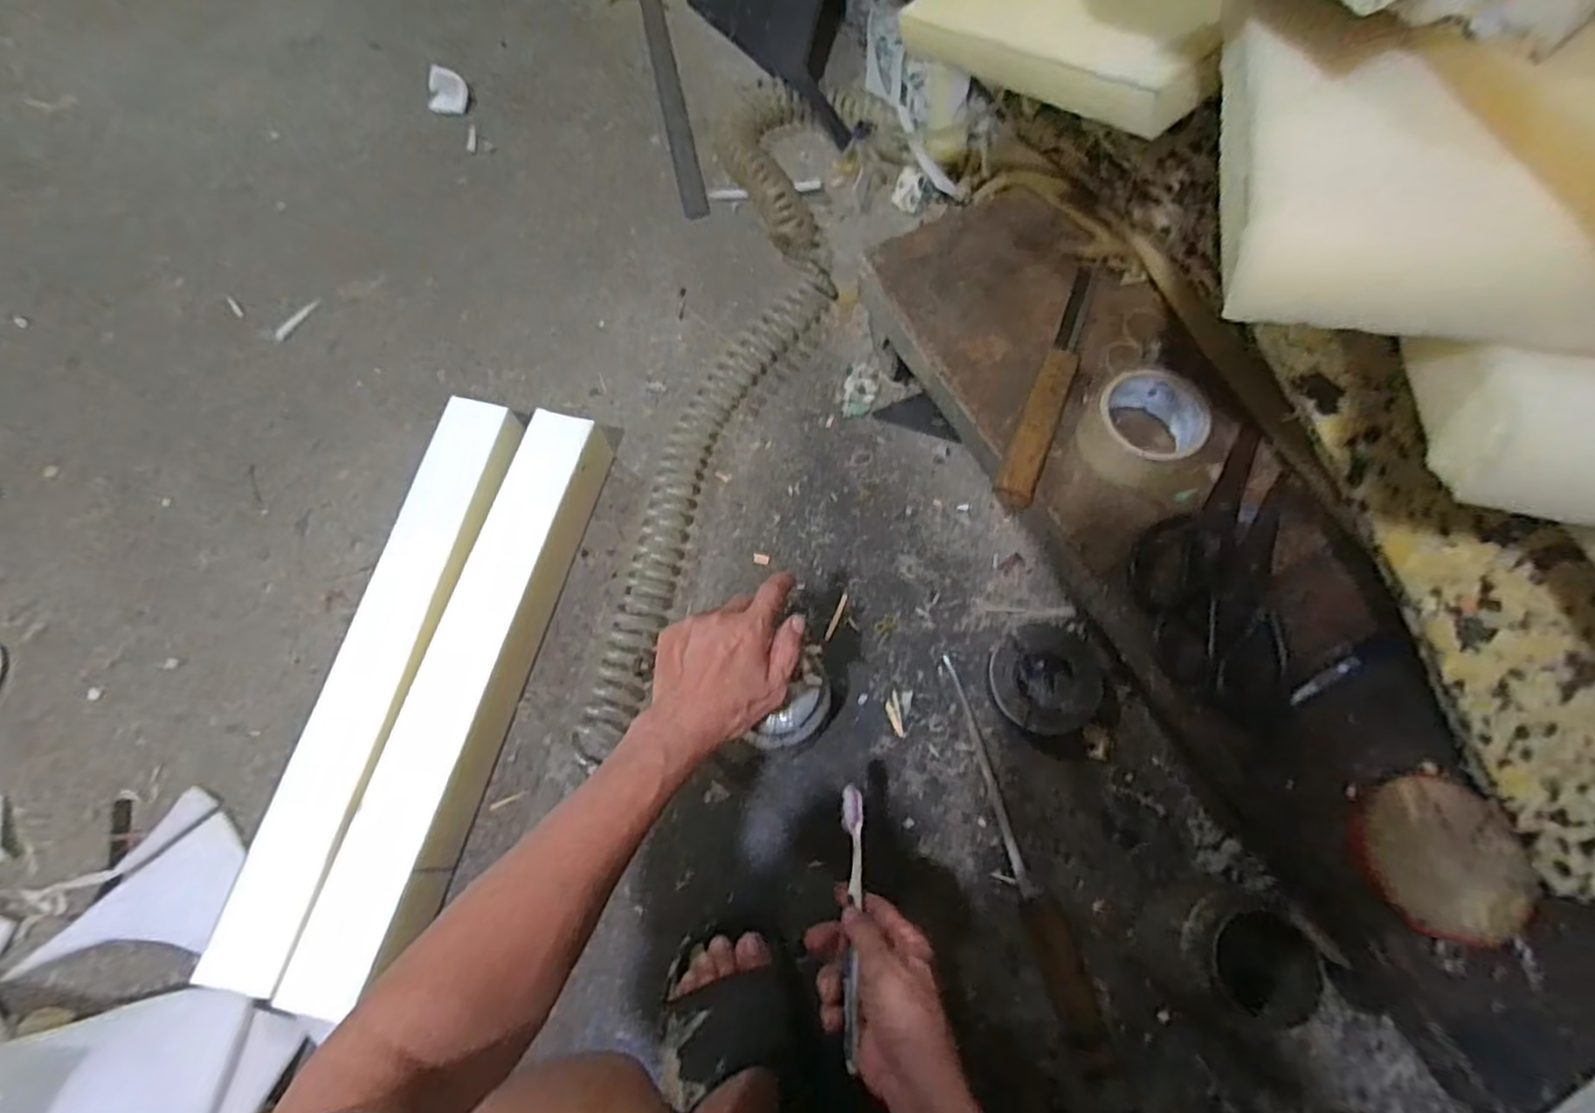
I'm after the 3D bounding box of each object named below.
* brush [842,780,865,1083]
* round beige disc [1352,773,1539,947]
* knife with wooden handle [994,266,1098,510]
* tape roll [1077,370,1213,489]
[{"bbox_3d":[0.041,0.265,0.517,0.017,0.014,0.188,2,49,3],"label":"brush"},{"bbox_3d":[0.436,0.203,0.469,0.092,0.024,0.103,-27,69,-10],"label":"round beige disc"},{"bbox_3d":[0.235,-0.164,0.623,0.033,0.030,0.282,23,70,10],"label":"knife with wooden handle"},{"bbox_3d":[0.298,-0.108,0.588,0.092,0.049,0.099,0,67,1],"label":"tape roll"}]

